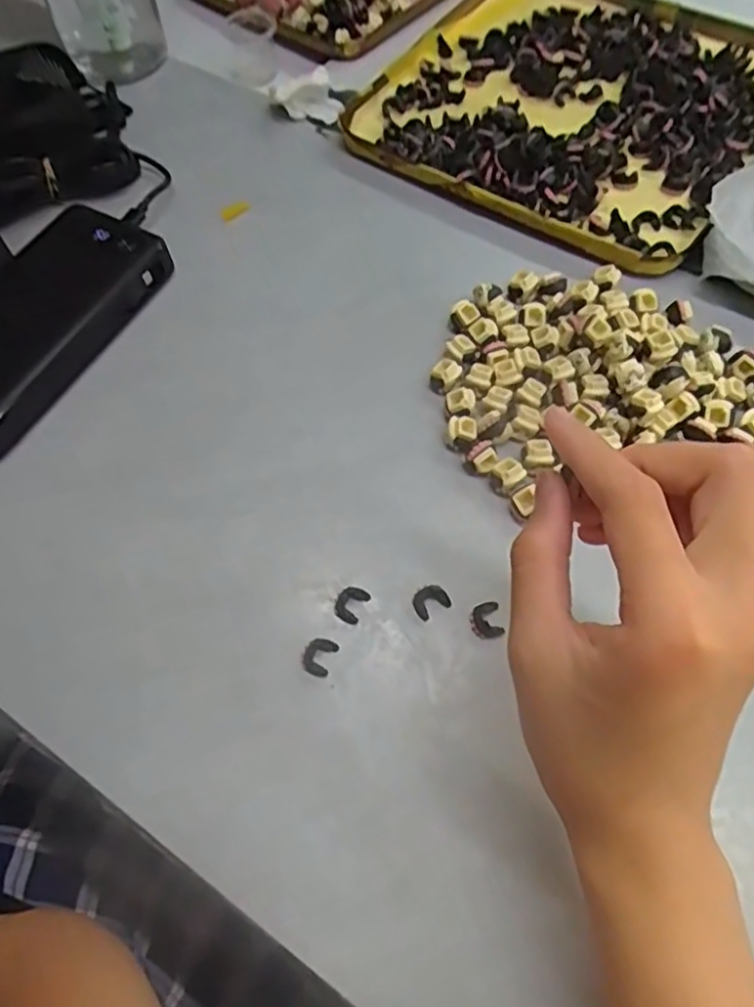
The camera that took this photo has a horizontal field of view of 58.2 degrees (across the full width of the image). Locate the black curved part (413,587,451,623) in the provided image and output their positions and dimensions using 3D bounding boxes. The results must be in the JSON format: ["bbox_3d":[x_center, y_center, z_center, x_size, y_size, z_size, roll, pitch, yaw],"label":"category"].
[{"bbox_3d":[0.024,0.043,0.304,0.016,0.004,0.013,-28,65,-10],"label":"black curved part"}]

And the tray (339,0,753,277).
[{"bbox_3d":[0.132,-0.272,0.450,0.236,0.021,0.241,31,70,17],"label":"tray"}]

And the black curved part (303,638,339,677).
[{"bbox_3d":[-0.025,0.066,0.295,0.013,0.004,0.016,18,66,12],"label":"black curved part"}]

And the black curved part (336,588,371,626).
[{"bbox_3d":[-0.012,0.045,0.304,0.013,0.004,0.016,22,67,14],"label":"black curved part"}]

